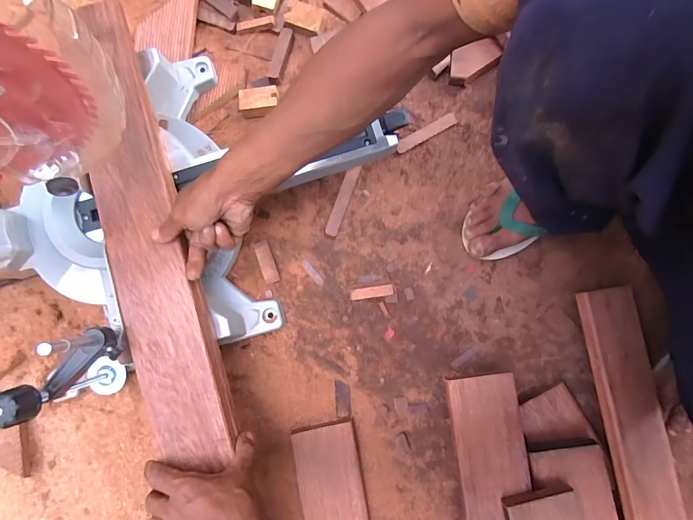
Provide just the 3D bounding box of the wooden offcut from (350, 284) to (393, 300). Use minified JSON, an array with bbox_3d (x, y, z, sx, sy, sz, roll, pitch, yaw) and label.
[{"bbox_3d":[0.038,0.048,0.571,0.064,0.012,0.016,-9,82,0],"label":"wooden offcut"}]

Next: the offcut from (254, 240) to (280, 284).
[{"bbox_3d":[-0.120,0.001,0.565,0.022,0.011,0.065,-20,82,-1],"label":"offcut"}]

